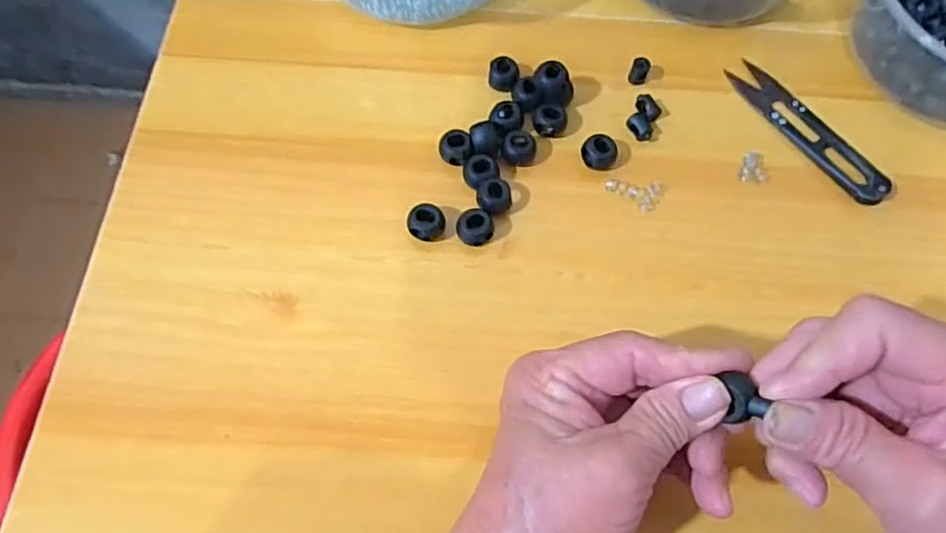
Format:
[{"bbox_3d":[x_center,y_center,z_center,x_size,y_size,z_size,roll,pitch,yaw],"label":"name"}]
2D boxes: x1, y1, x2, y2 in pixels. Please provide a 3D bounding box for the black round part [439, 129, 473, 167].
[{"bbox_3d":[-0.008,-0.058,0.316,0.015,0.011,0.016,1,67,-1],"label":"black round part"}]

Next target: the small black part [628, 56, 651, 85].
[{"bbox_3d":[0.089,-0.104,0.338,0.009,0.013,0.010,24,68,9],"label":"small black part"}]

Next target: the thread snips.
[{"bbox_3d":[0.173,-0.071,0.327,0.021,0.009,0.099,-32,71,-14],"label":"thread snips"}]

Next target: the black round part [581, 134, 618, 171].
[{"bbox_3d":[0.064,-0.057,0.317,0.016,0.012,0.014,-13,68,-7],"label":"black round part"}]

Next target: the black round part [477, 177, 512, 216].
[{"bbox_3d":[0.010,-0.034,0.307,0.015,0.013,0.016,1,67,-1],"label":"black round part"}]

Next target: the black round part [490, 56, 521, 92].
[{"bbox_3d":[0.016,-0.101,0.333,0.015,0.011,0.015,1,67,-1],"label":"black round part"}]

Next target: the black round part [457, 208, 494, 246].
[{"bbox_3d":[0.001,-0.017,0.299,0.017,0.014,0.016,1,67,-1],"label":"black round part"}]

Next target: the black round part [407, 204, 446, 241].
[{"bbox_3d":[-0.022,-0.020,0.301,0.016,0.014,0.016,1,67,-1],"label":"black round part"}]

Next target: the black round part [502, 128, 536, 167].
[{"bbox_3d":[0.023,-0.059,0.319,0.017,0.010,0.017,1,67,-1],"label":"black round part"}]

